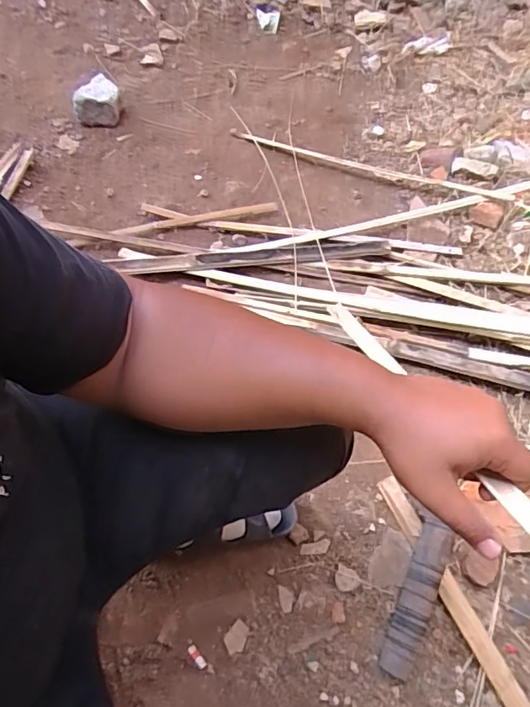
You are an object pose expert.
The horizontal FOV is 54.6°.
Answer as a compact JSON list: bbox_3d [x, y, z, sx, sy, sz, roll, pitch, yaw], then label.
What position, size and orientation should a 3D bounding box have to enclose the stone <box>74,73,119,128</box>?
[{"bbox_3d":[-0.414,-0.615,1.273,0.112,0.088,0.122,-17,64,-8],"label":"stone"}]

